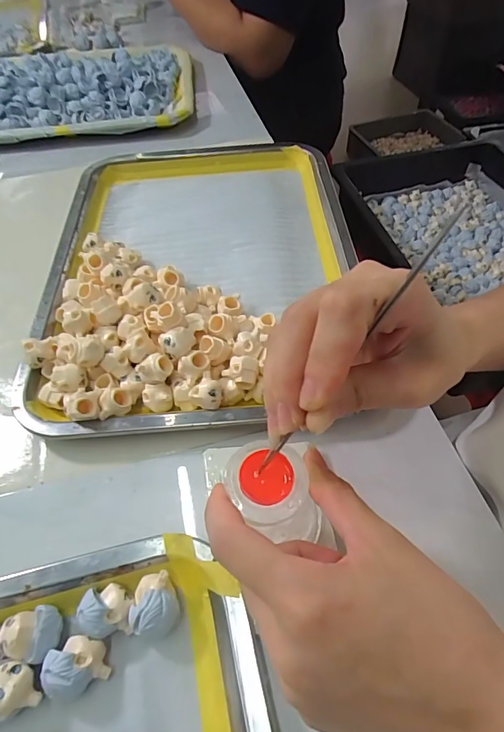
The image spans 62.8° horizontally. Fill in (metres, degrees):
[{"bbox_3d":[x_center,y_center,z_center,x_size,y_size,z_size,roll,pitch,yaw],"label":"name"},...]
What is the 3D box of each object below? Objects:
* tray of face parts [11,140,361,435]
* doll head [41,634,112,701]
[{"bbox_3d":[-0.049,-0.105,0.375,0.263,0.045,0.363,-2,53,-2],"label":"tray of face parts"},{"bbox_3d":[-0.084,0.143,0.198,0.025,0.021,0.023,0,53,0],"label":"doll head"}]

